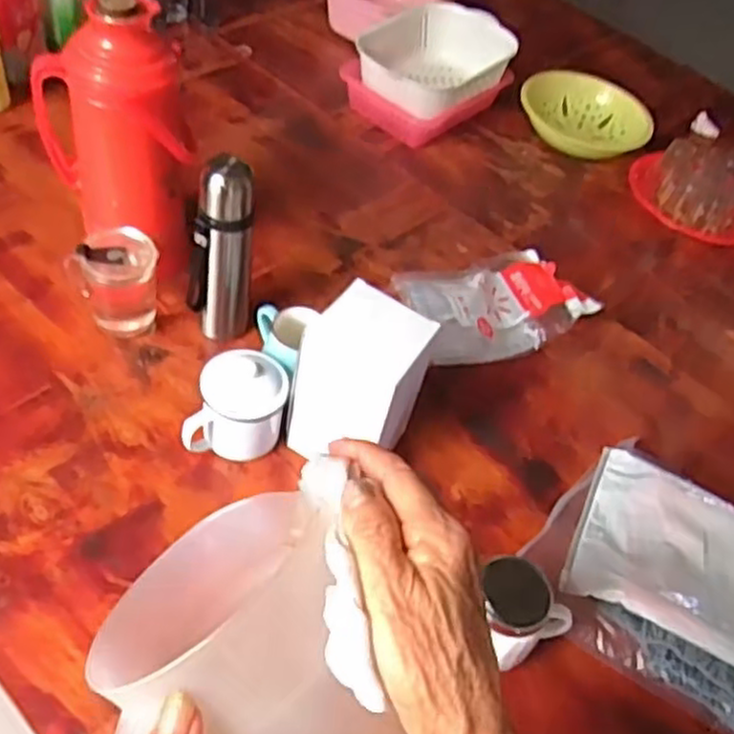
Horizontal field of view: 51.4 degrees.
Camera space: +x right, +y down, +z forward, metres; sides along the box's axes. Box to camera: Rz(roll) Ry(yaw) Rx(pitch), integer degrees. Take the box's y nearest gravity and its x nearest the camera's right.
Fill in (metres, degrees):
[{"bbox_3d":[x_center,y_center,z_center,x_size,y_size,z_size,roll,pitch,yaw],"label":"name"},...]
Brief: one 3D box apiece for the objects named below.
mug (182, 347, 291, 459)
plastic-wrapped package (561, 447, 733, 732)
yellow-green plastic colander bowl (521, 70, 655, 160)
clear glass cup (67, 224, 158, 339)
[{"bbox_3d":[-0.147,0.044,0.854,0.108,0.108,0.088,3,50,-10],"label":"mug"},{"bbox_3d":[0.374,0.233,0.829,0.327,0.047,0.276,26,50,9],"label":"plastic-wrapped package"},{"bbox_3d":[0.413,-0.473,1.469,0.257,0.089,0.174,20,49,4],"label":"yellow-green plastic colander bowl"},{"bbox_3d":[-0.312,-0.114,0.946,0.101,0.114,0.098,6,50,-8],"label":"clear glass cup"}]

